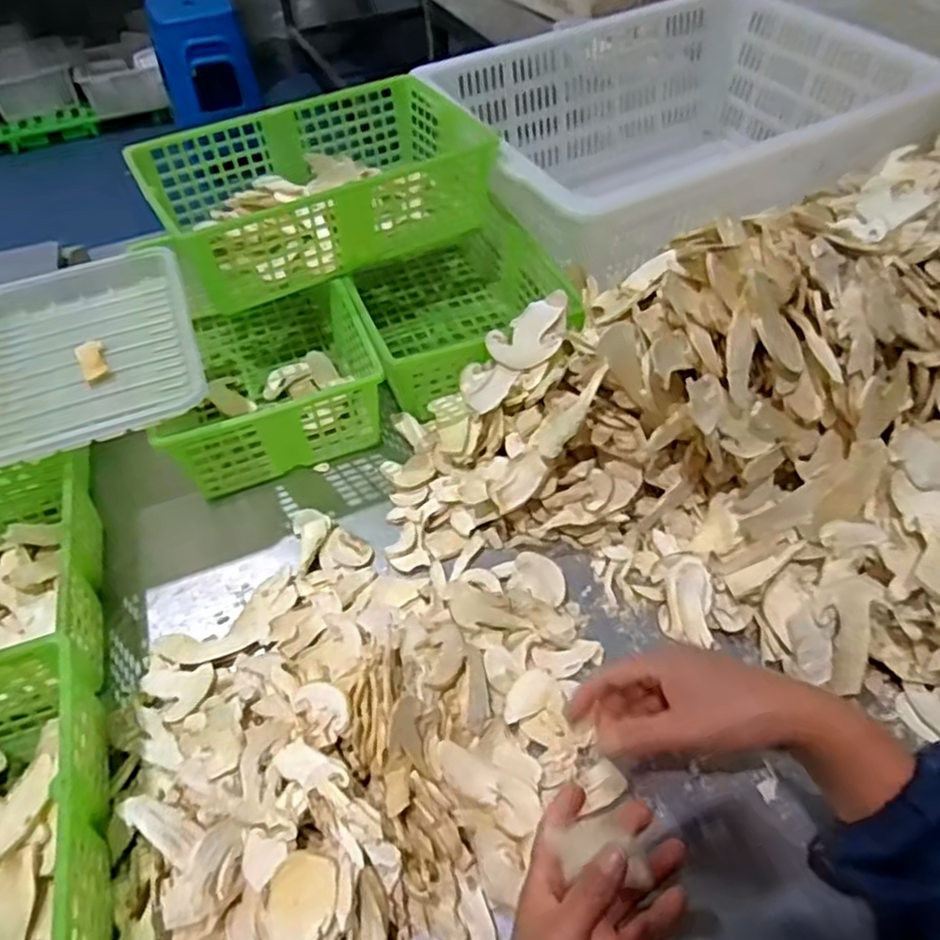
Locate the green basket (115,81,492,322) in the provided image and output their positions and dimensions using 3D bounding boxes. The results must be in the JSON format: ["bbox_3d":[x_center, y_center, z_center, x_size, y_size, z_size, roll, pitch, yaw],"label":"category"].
[{"bbox_3d":[-0.164,-0.308,0.771,0.339,0.099,0.208,-28,55,-20],"label":"green basket"}]

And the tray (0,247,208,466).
[{"bbox_3d":[-0.369,-0.116,0.670,0.207,0.036,0.269,-19,52,-13],"label":"tray"}]

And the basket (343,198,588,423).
[{"bbox_3d":[-0.031,-0.201,0.801,0.219,0.114,0.315,-18,52,-12],"label":"basket"}]

